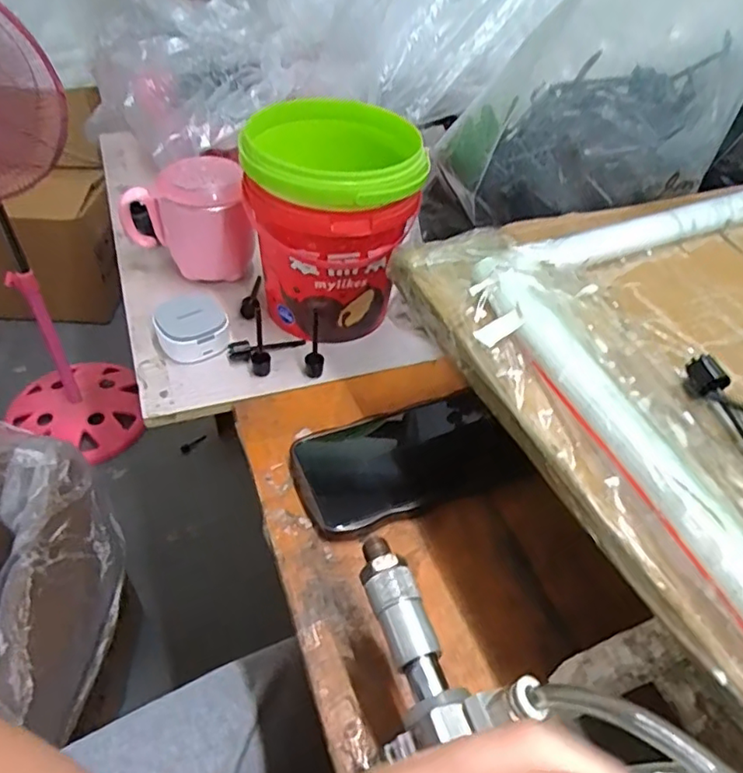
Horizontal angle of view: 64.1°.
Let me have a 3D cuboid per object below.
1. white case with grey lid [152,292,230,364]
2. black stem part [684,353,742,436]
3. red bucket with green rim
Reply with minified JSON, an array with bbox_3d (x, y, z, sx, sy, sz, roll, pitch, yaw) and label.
[{"bbox_3d":[-0.144,-0.048,0.475,0.054,0.033,0.053,-12,48,-17],"label":"white case with grey lid"},{"bbox_3d":[0.166,0.020,0.261,0.011,0.014,0.085,-5,47,-11],"label":"black stem part"},{"bbox_3d":[-0.032,-0.124,0.477,0.127,0.155,0.122,0,46,-6],"label":"red bucket with green rim"}]

